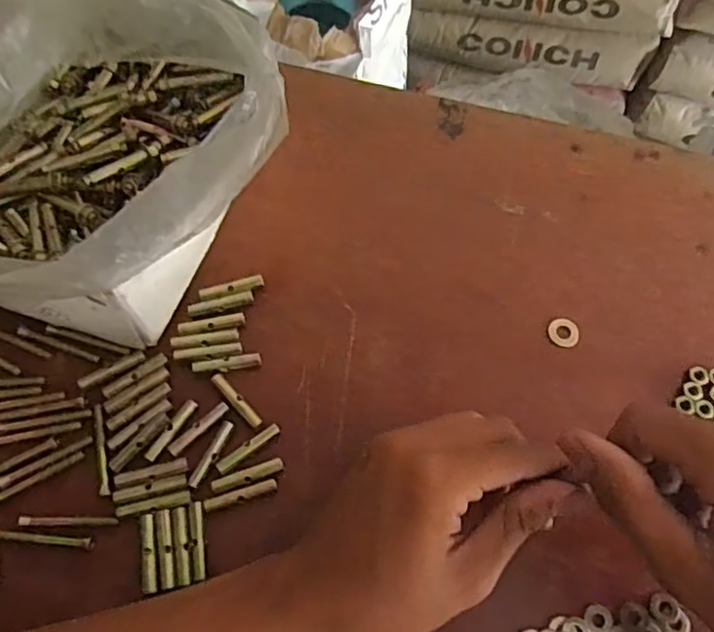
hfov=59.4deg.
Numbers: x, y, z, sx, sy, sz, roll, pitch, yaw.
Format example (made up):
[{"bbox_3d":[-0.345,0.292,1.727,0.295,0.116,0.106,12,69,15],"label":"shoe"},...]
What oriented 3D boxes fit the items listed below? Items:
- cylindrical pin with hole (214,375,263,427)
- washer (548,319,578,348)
[{"bbox_3d":[-0.064,0.044,0.330,0.007,0.004,0.036,-41,74,-16],"label":"cylindrical pin with hole"},{"bbox_3d":[0.118,0.009,0.355,0.017,0.004,0.017,0,67,-1],"label":"washer"}]

